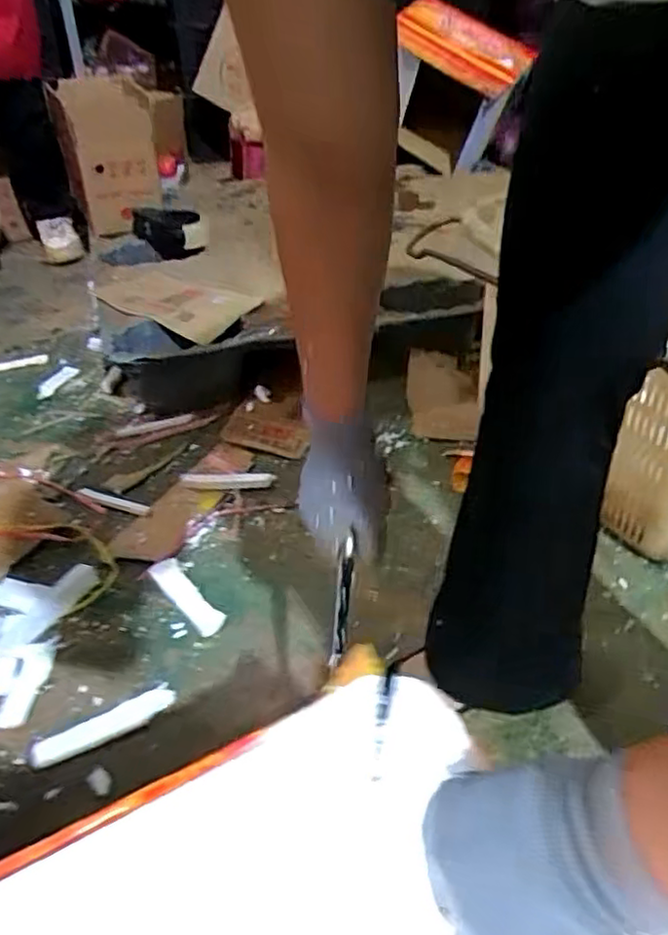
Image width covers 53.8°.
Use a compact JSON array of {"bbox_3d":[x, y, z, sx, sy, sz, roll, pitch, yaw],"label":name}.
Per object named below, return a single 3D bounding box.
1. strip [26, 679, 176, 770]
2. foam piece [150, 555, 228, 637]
[{"bbox_3d":[-0.237,0.265,0.680,0.143,0.007,0.035,-20,41,-24],"label":"strip"},{"bbox_3d":[-0.185,0.156,0.823,0.035,0.010,0.144,-27,44,-31],"label":"foam piece"}]

